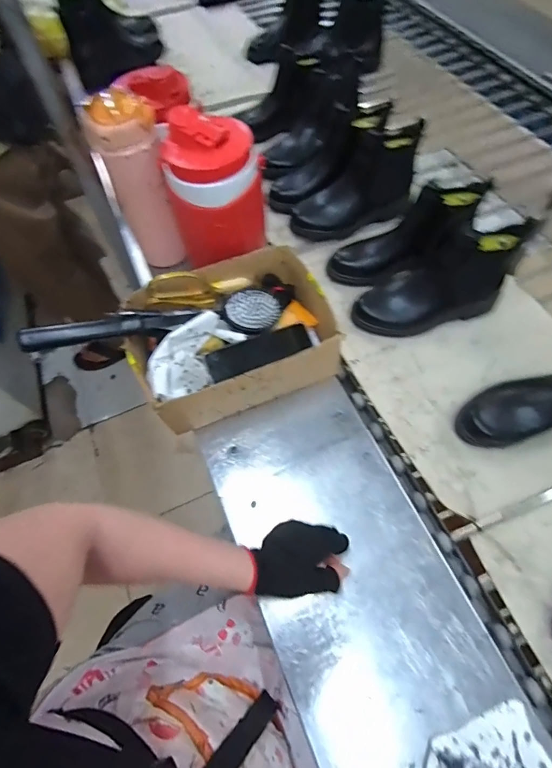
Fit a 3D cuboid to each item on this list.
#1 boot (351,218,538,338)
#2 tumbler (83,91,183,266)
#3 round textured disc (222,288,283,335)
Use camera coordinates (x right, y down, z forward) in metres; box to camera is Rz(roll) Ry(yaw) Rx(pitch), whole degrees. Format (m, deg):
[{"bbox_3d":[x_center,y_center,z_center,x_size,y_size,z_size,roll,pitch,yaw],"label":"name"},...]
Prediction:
[{"bbox_3d":[0.253,-0.170,0.656,0.240,0.152,0.098,-17,61,-5],"label":"boot"},{"bbox_3d":[-0.213,-0.314,0.665,0.094,0.254,0.072,-12,61,-3],"label":"tumbler"},{"bbox_3d":[-0.035,-0.111,0.622,0.088,0.024,0.065,-16,97,-12],"label":"round textured disc"}]

